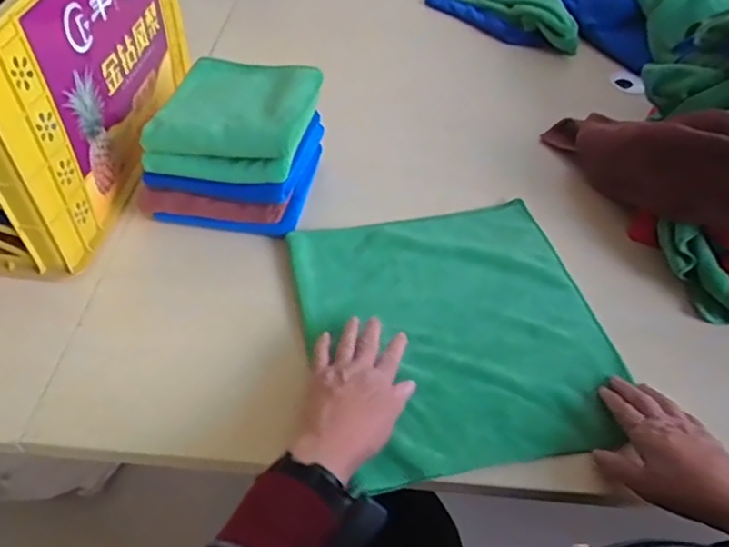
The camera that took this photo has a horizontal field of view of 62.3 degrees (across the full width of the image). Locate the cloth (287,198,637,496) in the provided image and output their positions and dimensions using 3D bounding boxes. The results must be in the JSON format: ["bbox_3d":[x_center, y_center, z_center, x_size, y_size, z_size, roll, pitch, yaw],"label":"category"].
[{"bbox_3d":[0.101,0.051,0.665,0.311,0.016,0.328,-9,50,-13],"label":"cloth"}]

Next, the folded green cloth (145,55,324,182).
[{"bbox_3d":[-0.144,-0.187,0.694,0.166,0.057,0.163,8,50,6],"label":"folded green cloth"}]

